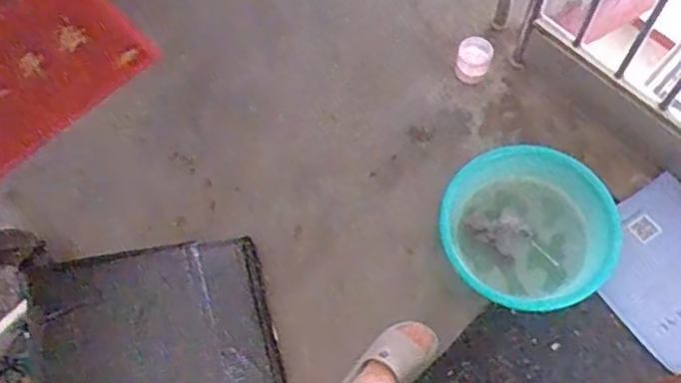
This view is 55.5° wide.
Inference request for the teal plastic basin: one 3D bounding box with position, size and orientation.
[{"bbox_3d":[0.414,0.077,1.428,0.338,0.113,0.373,-26,68,-8],"label":"teal plastic basin"}]

